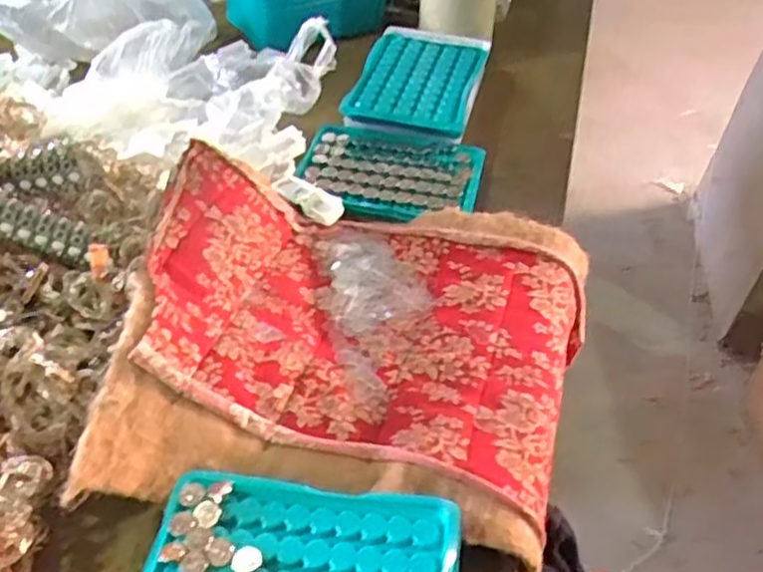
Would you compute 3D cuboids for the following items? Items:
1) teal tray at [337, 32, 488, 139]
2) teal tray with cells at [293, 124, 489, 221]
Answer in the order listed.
[{"bbox_3d":[0.029,-0.172,0.591,0.095,0.013,0.128,11,46,8],"label":"teal tray"},{"bbox_3d":[0.006,-0.082,0.531,0.131,0.011,0.098,10,45,7],"label":"teal tray with cells"}]

